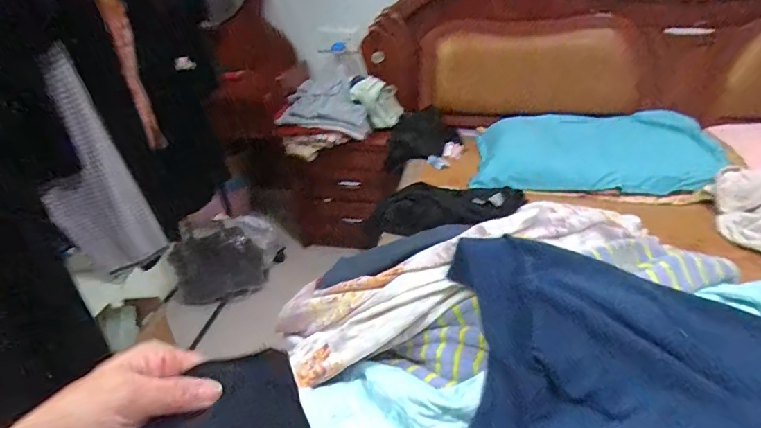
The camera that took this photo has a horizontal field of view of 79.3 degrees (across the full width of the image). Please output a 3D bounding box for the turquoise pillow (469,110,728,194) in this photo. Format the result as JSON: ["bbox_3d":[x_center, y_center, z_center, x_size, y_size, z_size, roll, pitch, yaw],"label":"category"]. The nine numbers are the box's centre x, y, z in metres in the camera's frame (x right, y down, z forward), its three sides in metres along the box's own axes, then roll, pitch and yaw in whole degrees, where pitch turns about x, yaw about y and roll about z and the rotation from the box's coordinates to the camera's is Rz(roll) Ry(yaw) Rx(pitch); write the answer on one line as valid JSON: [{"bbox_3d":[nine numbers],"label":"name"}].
[{"bbox_3d":[0.688,-0.228,1.530,0.706,0.128,0.488,5,31,14],"label":"turquoise pillow"}]

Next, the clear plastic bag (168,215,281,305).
[{"bbox_3d":[-0.545,0.165,1.670,0.369,0.263,0.164,-24,35,-31],"label":"clear plastic bag"}]

